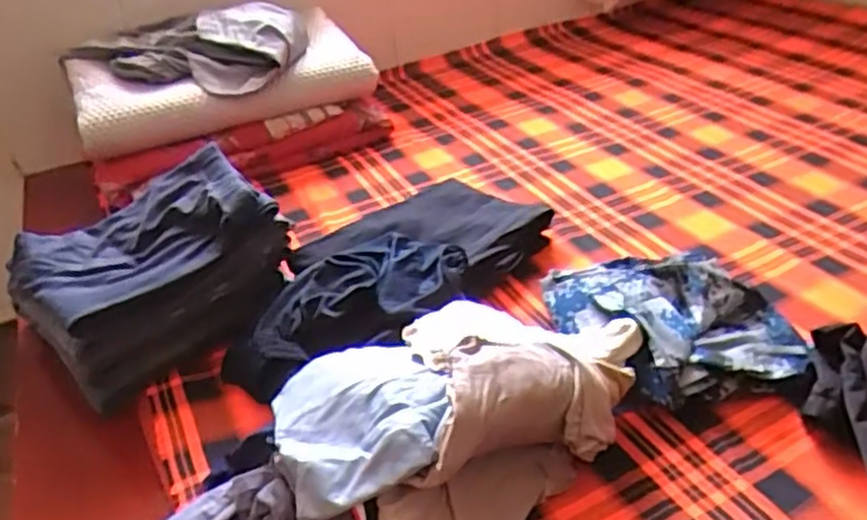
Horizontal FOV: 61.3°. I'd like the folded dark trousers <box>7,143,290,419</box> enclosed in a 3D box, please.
[{"bbox_3d":[-0.363,0.020,0.979,0.302,0.187,0.272,-30,39,-30],"label":"folded dark trousers"}]

